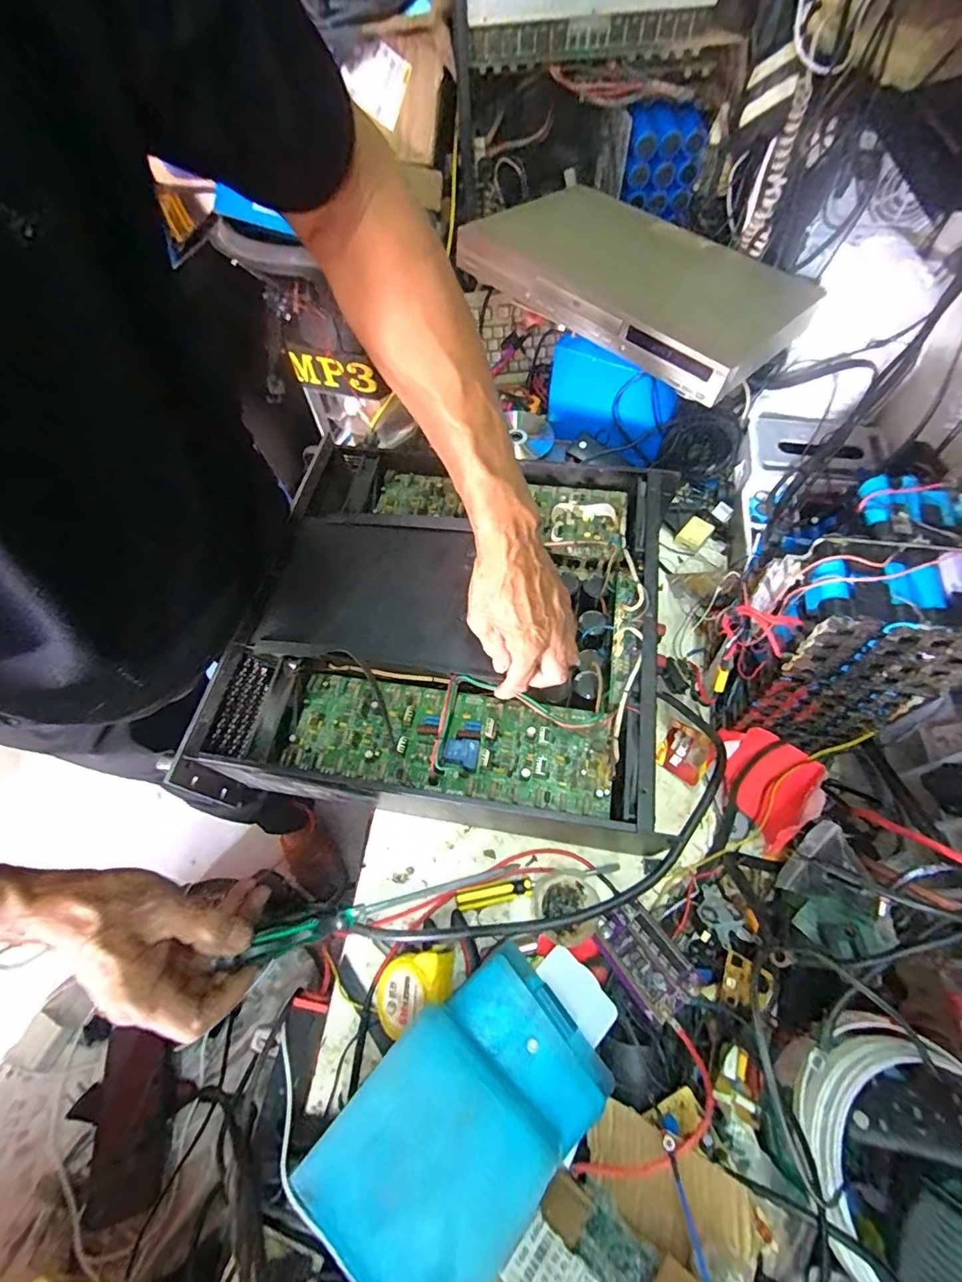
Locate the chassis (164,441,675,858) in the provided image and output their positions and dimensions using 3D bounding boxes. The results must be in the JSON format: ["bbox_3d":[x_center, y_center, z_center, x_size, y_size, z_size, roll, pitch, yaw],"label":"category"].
[{"bbox_3d":[-0.034,-0.022,0.573,0.445,0.087,0.446,7,61,6],"label":"chassis"}]

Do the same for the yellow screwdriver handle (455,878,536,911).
[{"bbox_3d":[0.015,0.259,0.516,0.079,0.015,0.018,-11,61,-4],"label":"yellow screwdriver handle"}]

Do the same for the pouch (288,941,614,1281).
[{"bbox_3d":[-0.010,0.358,0.381,0.218,0.056,0.138,-41,67,-19],"label":"pouch"}]

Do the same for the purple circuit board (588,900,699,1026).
[{"bbox_3d":[0.149,0.290,0.463,0.055,0.011,0.090,-36,39,-10],"label":"purple circuit board"}]

